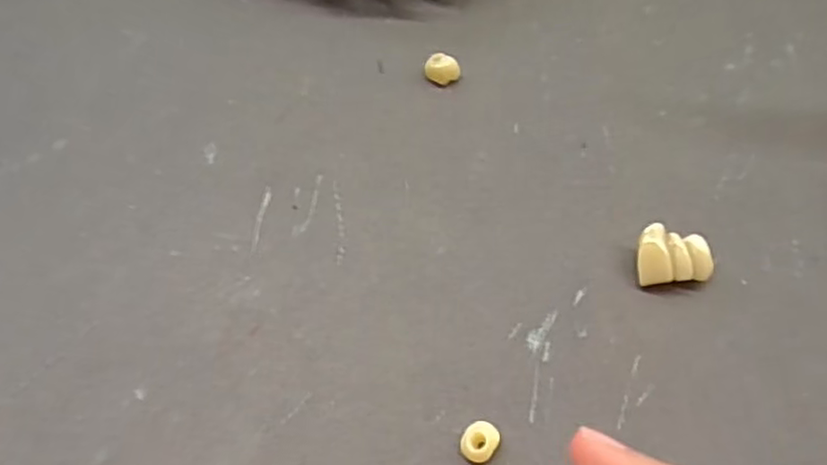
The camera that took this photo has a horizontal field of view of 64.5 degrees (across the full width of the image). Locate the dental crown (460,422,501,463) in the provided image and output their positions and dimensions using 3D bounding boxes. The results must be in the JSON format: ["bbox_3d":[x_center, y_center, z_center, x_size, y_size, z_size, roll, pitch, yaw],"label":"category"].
[{"bbox_3d":[0.015,0.046,0.146,0.007,0.004,0.009,27,62,18],"label":"dental crown"}]

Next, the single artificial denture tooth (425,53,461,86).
[{"bbox_3d":[0.009,-0.052,0.210,0.011,0.007,0.007,4,56,5],"label":"single artificial denture tooth"}]

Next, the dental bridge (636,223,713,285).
[{"bbox_3d":[0.066,0.006,0.166,0.019,0.010,0.013,-2,57,0],"label":"dental bridge"}]

